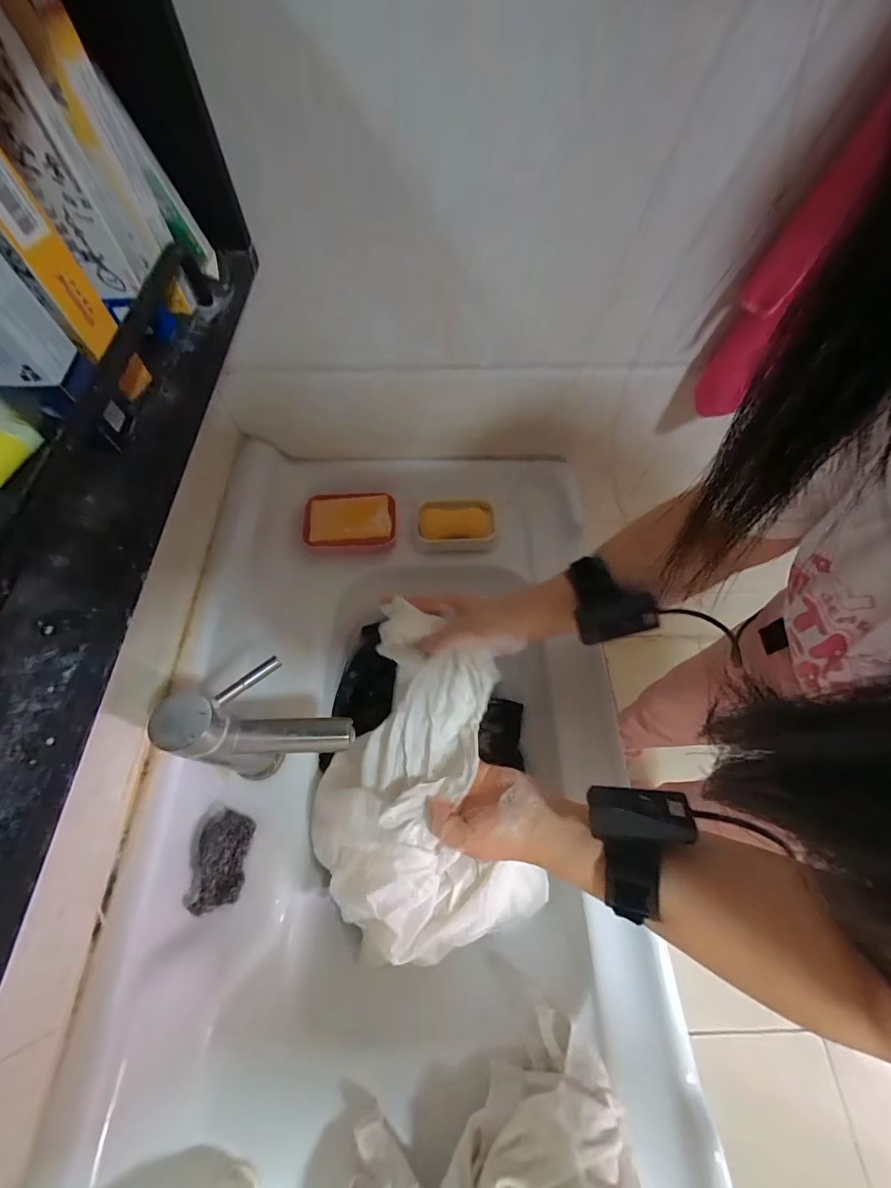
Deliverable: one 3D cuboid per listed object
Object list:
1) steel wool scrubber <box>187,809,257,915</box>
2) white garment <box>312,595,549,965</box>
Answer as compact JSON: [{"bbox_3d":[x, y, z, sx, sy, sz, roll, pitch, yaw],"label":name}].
[{"bbox_3d":[-0.215,0.257,0.403,0.046,0.022,0.080,14,60,-33],"label":"steel wool scrubber"},{"bbox_3d":[-0.035,0.168,0.405,0.198,0.083,0.295,-11,63,-6],"label":"white garment"}]

